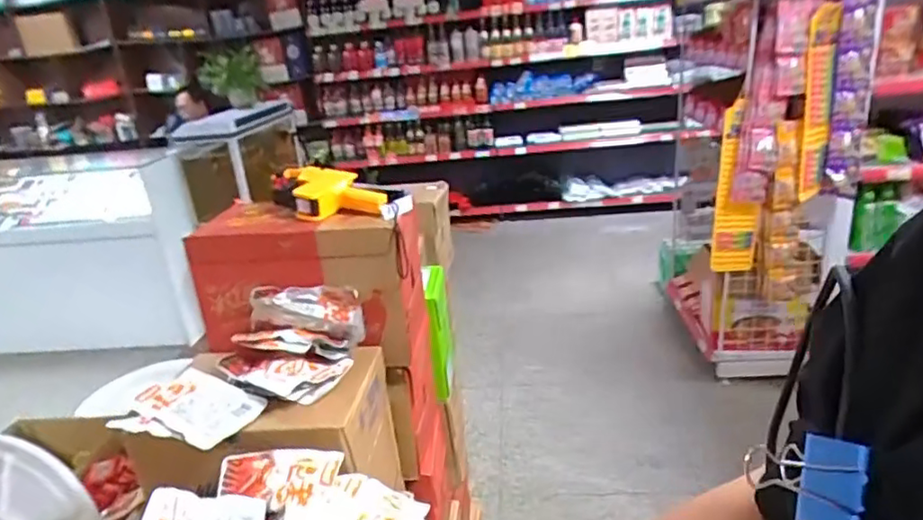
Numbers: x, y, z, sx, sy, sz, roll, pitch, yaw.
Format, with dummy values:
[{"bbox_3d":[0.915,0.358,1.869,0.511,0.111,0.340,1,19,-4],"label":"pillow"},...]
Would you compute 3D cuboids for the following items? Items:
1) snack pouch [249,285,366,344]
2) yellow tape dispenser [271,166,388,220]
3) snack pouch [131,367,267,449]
[{"bbox_3d":[-0.213,0.069,0.844,0.155,0.068,0.055,8,18,-9],"label":"snack pouch"},{"bbox_3d":[-0.203,-0.101,0.903,0.099,0.057,0.184,-22,25,-36],"label":"yellow tape dispenser"},{"bbox_3d":[-0.330,0.180,0.757,0.147,0.034,0.092,6,24,31],"label":"snack pouch"}]

